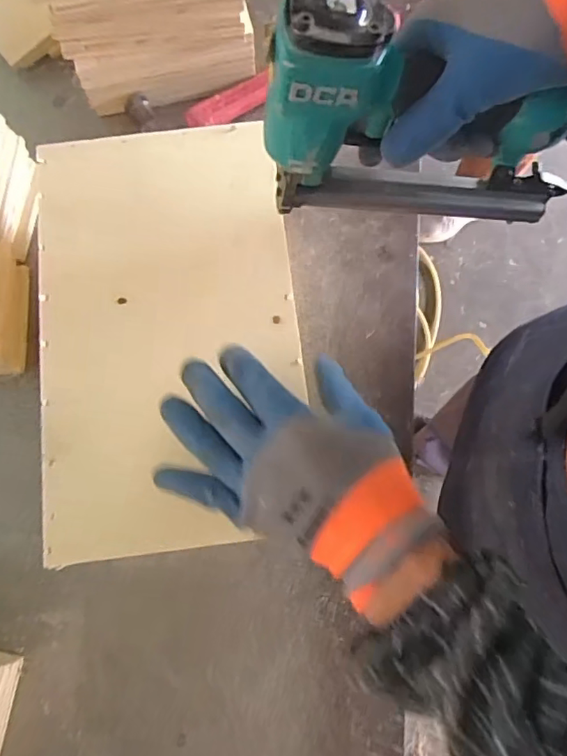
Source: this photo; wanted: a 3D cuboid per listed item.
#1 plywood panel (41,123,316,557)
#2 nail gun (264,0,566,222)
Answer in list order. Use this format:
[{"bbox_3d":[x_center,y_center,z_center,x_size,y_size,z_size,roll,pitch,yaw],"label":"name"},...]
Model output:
[{"bbox_3d":[-0.092,-0.045,0.425,0.200,0.011,0.341,-8,76,-1],"label":"plywood panel"},{"bbox_3d":[0.113,-0.172,0.350,0.242,0.166,0.053,-3,76,1],"label":"nail gun"}]

